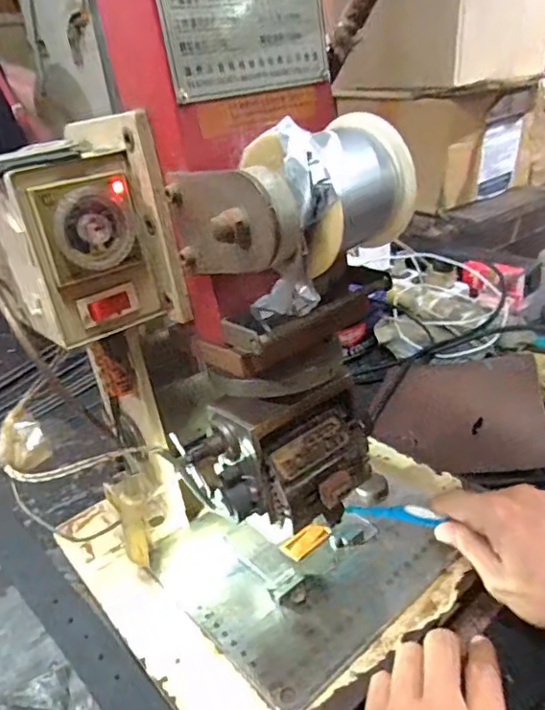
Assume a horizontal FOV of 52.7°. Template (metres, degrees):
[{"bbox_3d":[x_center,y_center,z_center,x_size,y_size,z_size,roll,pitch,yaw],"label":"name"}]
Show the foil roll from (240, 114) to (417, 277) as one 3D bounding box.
[{"bbox_3d":[0.026,-0.078,0.258,0.054,0.058,0.070,21,39,39],"label":"foil roll"}]

